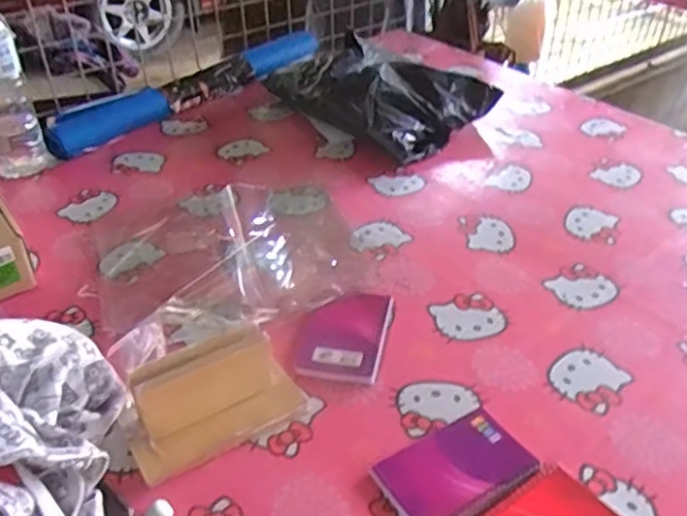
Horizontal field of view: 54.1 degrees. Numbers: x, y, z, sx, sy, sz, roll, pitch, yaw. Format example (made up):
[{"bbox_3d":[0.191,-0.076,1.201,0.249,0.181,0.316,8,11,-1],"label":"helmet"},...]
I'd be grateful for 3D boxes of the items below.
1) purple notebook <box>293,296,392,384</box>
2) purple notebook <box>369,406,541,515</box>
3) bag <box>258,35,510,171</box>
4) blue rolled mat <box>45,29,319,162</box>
[{"bbox_3d":[0.000,0.083,0.732,0.093,0.012,0.129,7,38,9],"label":"purple notebook"},{"bbox_3d":[0.100,0.187,0.595,0.130,0.010,0.085,-21,42,-26],"label":"purple notebook"},{"bbox_3d":[0.057,-0.291,1.163,0.244,0.101,0.336,-29,46,-33],"label":"bag"},{"bbox_3d":[-0.257,-0.319,1.240,0.083,0.055,0.635,24,44,29],"label":"blue rolled mat"}]

